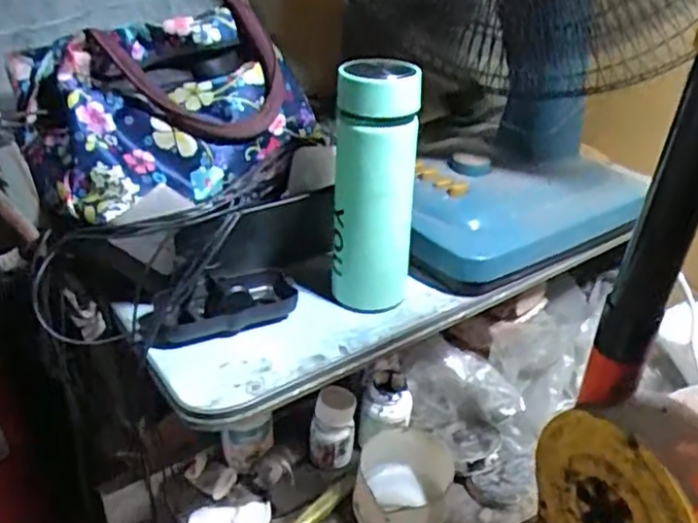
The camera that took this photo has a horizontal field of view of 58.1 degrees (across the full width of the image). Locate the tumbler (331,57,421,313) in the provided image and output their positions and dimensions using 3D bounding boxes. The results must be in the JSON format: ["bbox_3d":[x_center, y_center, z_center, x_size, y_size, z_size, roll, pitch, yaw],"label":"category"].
[{"bbox_3d":[0.021,-0.057,0.514,0.066,0.201,0.053,6,32,6],"label":"tumbler"}]

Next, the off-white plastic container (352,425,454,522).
[{"bbox_3d":[0.051,0.213,0.593,0.088,0.056,0.100,7,32,7],"label":"off-white plastic container"}]

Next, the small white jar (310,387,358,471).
[{"bbox_3d":[-0.016,0.165,0.624,0.043,0.073,0.042,2,32,-1],"label":"small white jar"}]

